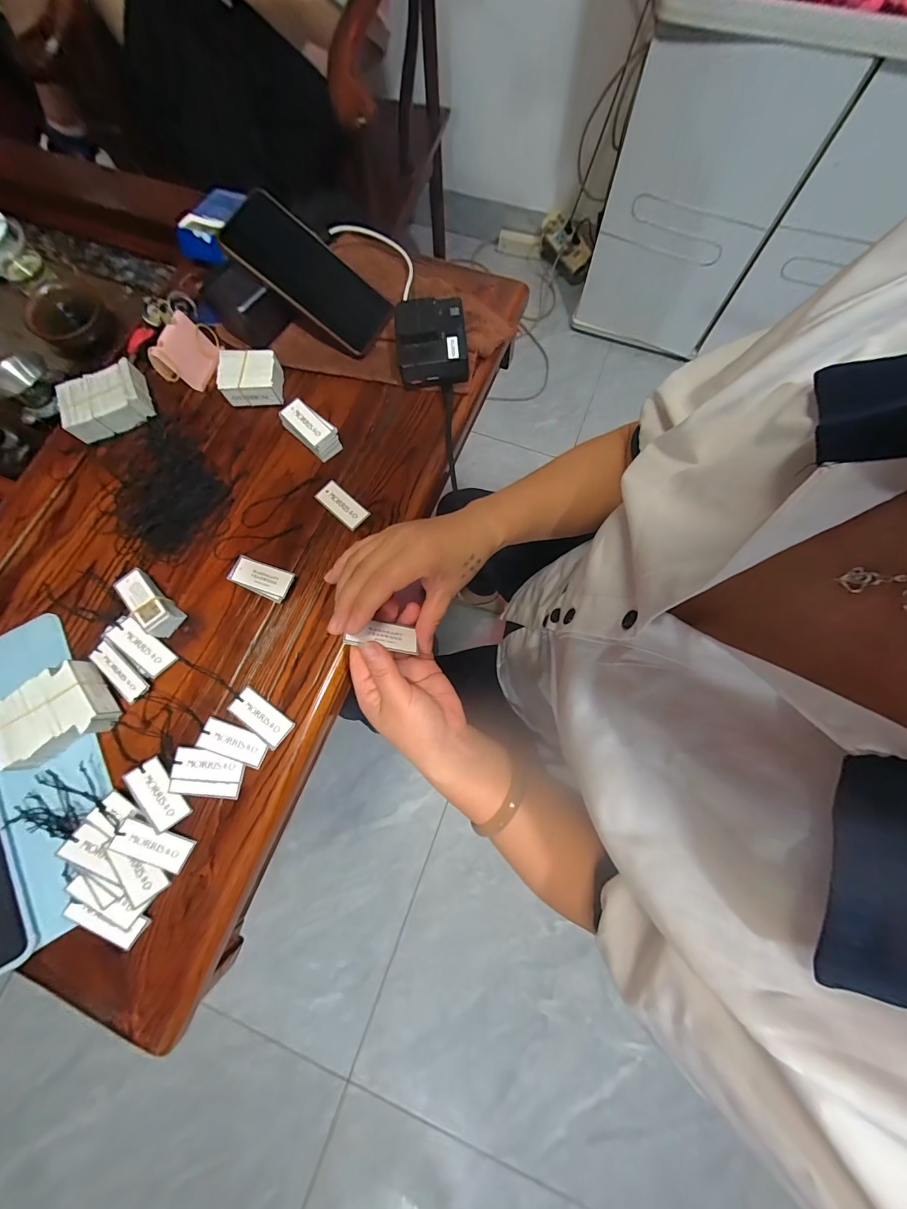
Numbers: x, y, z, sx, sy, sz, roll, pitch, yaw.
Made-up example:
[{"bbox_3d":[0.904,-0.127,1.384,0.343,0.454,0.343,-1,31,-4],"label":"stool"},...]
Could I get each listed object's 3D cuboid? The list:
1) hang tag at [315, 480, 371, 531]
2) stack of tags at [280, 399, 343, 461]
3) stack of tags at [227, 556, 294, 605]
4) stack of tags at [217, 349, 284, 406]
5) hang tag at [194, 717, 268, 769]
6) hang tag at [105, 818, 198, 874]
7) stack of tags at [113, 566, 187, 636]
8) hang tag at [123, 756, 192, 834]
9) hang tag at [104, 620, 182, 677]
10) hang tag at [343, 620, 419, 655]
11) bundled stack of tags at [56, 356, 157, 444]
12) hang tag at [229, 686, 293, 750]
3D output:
[{"bbox_3d":[-0.113,-0.102,0.403,0.058,0.004,0.026,42,80,11],"label":"hang tag"},{"bbox_3d":[-0.147,-0.180,0.413,0.061,0.026,0.031,43,80,11],"label":"stack of tags"},{"bbox_3d":[-0.182,-0.025,0.382,0.058,0.014,0.029,22,76,7],"label":"stack of tags"},{"bbox_3d":[-0.216,-0.244,0.432,0.062,0.026,0.051,-1,75,1],"label":"stack of tags"},{"bbox_3d":[-0.190,0.119,0.346,0.058,0.004,0.026,21,74,2],"label":"hang tag"},{"bbox_3d":[-0.244,0.195,0.324,0.057,0.004,0.027,26,76,-9],"label":"hang tag"},{"bbox_3d":[-0.283,-0.001,0.375,0.029,0.022,0.065,-43,78,-10],"label":"stack of tags"},{"bbox_3d":[-0.247,0.159,0.336,0.028,0.004,0.057,-36,86,-18],"label":"hang tag"},{"bbox_3d":[-0.283,0.038,0.363,0.058,0.004,0.025,42,69,-2],"label":"hang tag"},{"bbox_3d":[-0.054,0.024,0.307,0.052,0.004,0.023,12,47,-18],"label":"hang tag"},{"bbox_3d":[-0.375,-0.221,0.429,0.081,0.027,0.061,-21,75,-4],"label":"bundled stack of tags"},{"bbox_3d":[-0.169,0.099,0.352,0.058,0.004,0.026,36,79,10],"label":"hang tag"}]

